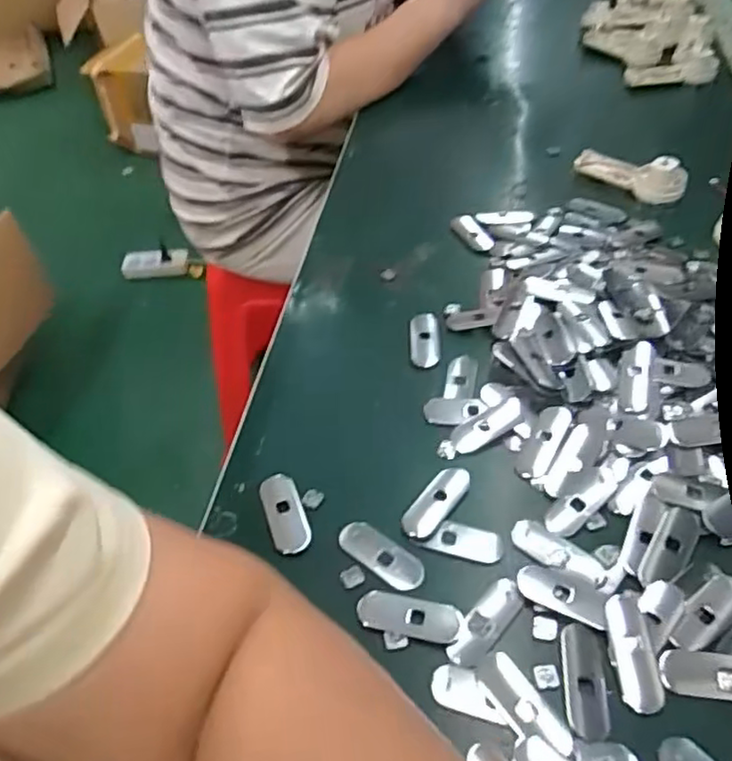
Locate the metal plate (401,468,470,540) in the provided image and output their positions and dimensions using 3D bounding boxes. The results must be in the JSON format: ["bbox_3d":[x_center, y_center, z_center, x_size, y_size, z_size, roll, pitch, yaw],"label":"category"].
[{"bbox_3d":[0.039,0.066,0.372,0.018,0.004,0.053,27,55,27],"label":"metal plate"}]

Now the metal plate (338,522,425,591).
[{"bbox_3d":[0.008,0.092,0.352,0.051,0.004,0.020,29,56,28],"label":"metal plate"}]

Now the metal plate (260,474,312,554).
[{"bbox_3d":[-0.045,0.074,0.373,0.020,0.004,0.052,-18,48,-11],"label":"metal plate"}]

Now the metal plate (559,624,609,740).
[{"bbox_3d":[0.098,0.134,0.300,0.018,0.004,0.049,1,47,7],"label":"metal plate"}]

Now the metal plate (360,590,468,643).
[{"bbox_3d":[0.022,0.115,0.326,0.051,0.004,0.021,8,49,13],"label":"metal plate"}]

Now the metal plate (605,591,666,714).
[{"bbox_3d":[0.123,0.123,0.307,0.018,0.005,0.051,-4,47,2],"label":"metal plate"}]

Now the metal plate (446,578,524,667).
[{"bbox_3d":[0.058,0.116,0.321,0.017,0.004,0.049,34,59,31],"label":"metal plate"}]

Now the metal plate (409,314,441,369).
[{"bbox_3d":[0.041,-0.029,0.468,0.021,0.005,0.049,-1,47,5],"label":"metal plate"}]

